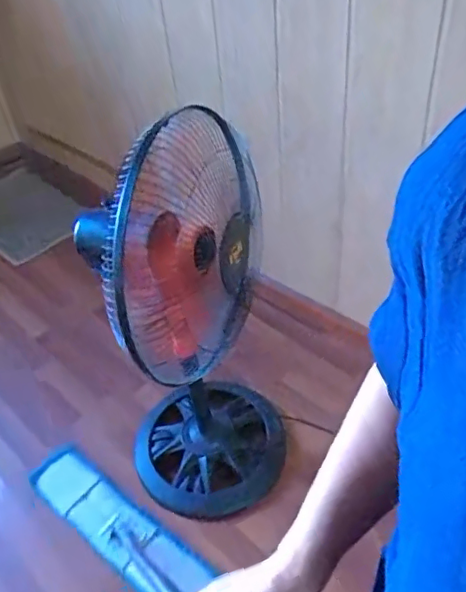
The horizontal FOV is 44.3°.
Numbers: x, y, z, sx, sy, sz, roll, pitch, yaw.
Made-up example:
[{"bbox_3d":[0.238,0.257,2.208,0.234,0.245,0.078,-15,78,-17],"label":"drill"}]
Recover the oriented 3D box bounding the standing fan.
[{"bbox_3d":[-0.081,0.090,1.126,0.361,0.911,0.326,-21,47,-13],"label":"standing fan"}]

